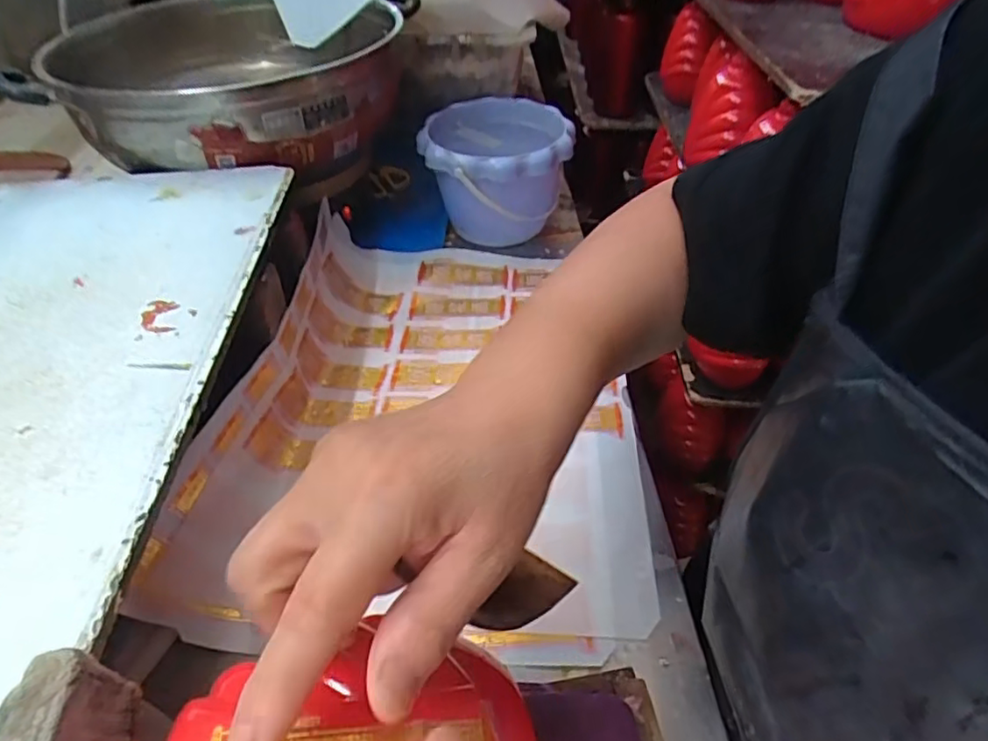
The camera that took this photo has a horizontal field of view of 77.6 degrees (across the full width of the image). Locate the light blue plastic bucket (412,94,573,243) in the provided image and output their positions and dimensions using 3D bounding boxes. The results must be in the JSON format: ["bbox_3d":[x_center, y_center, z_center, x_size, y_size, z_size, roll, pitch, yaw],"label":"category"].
[{"bbox_3d":[-0.001,-0.217,0.689,0.158,0.118,0.167,-7,44,-9],"label":"light blue plastic bucket"}]

